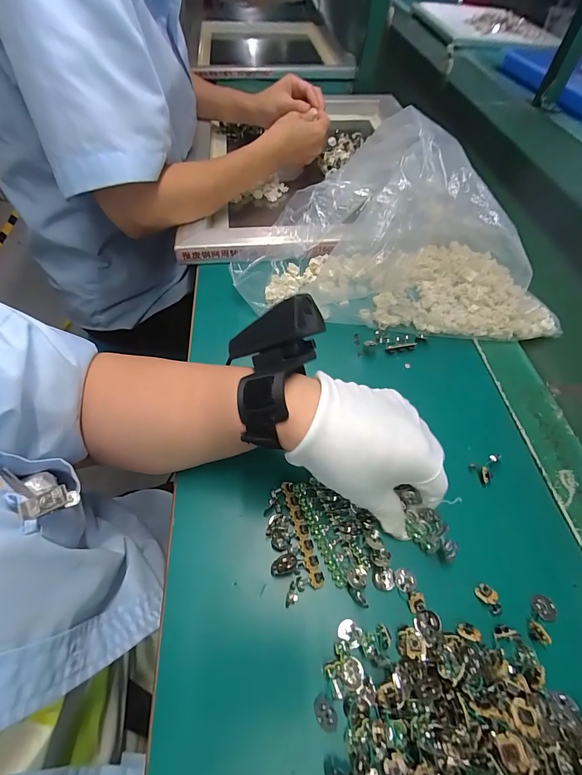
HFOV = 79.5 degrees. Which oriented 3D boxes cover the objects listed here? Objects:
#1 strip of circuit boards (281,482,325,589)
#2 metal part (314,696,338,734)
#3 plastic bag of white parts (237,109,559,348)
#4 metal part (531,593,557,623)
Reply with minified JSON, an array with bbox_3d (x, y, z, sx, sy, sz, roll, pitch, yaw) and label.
[{"bbox_3d":[0.008,0.106,0.258,0.010,0.004,0.075,-14,57,-11],"label":"strip of circuit boards"},{"bbox_3d":[0.020,0.189,0.202,0.011,0.007,0.015,-21,58,-16],"label":"metal part"},{"bbox_3d":[0.118,-0.171,0.373,0.348,0.146,0.165,8,55,3],"label":"plastic bag of white parts"},{"bbox_3d":[0.174,0.152,0.241,0.015,0.004,0.017,12,55,6],"label":"metal part"}]

